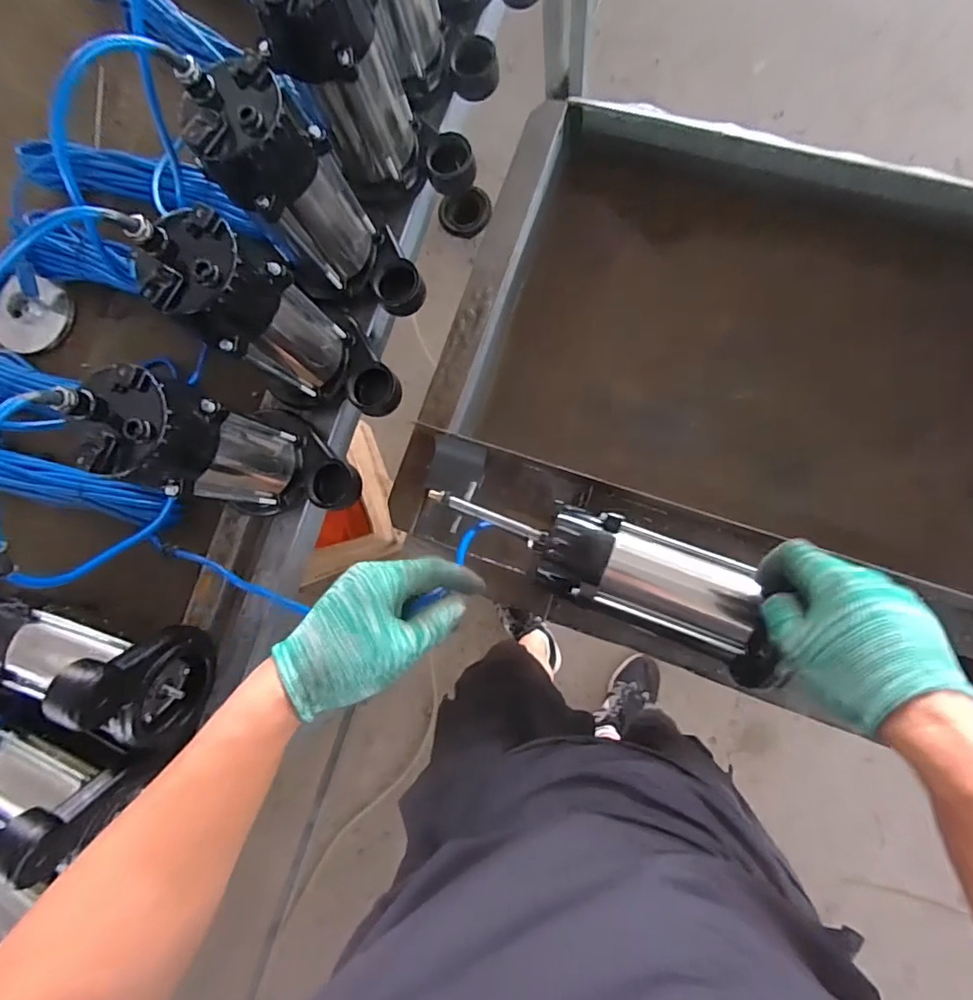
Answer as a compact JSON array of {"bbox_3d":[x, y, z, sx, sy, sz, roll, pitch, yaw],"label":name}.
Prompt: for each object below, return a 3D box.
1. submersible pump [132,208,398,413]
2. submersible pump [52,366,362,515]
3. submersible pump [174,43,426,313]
[{"bbox_3d":[-0.185,-0.148,0.513,0.144,0.242,0.112,43,91,10],"label":"submersible pump"},{"bbox_3d":[-0.229,-0.044,0.504,0.142,0.233,0.099,13,86,9],"label":"submersible pump"},{"bbox_3d":[-0.157,-0.270,0.525,0.109,0.245,0.138,-37,81,3],"label":"submersible pump"}]

